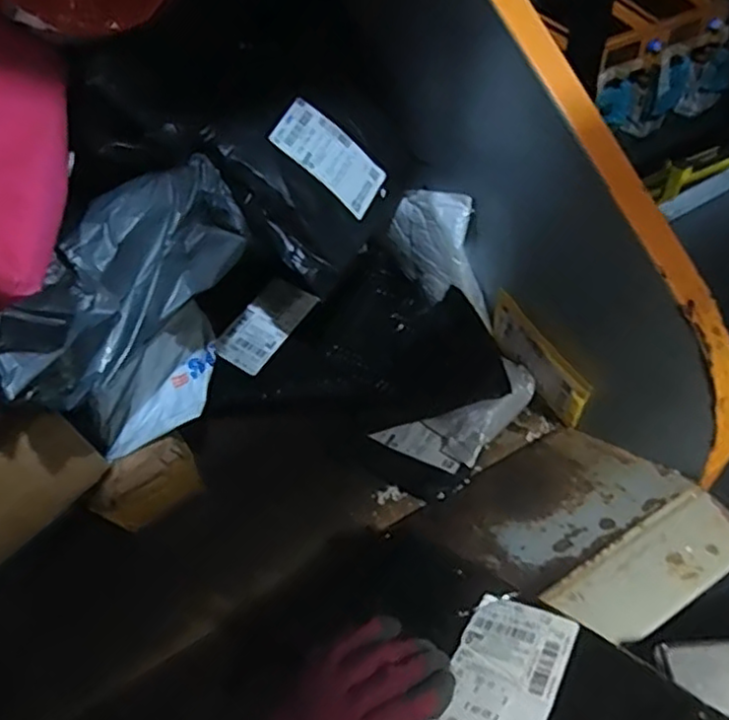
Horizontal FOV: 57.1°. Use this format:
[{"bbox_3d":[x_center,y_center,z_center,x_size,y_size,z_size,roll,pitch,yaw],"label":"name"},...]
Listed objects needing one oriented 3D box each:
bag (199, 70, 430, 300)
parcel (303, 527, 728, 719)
[{"bbox_3d":[-0.044,-0.211,0.725,0.043,0.191,0.238,-20,26,53],"label":"bag"},{"bbox_3d":[0.079,0.218,0.467,0.161,0.016,0.278,-24,31,-36],"label":"parcel"}]

